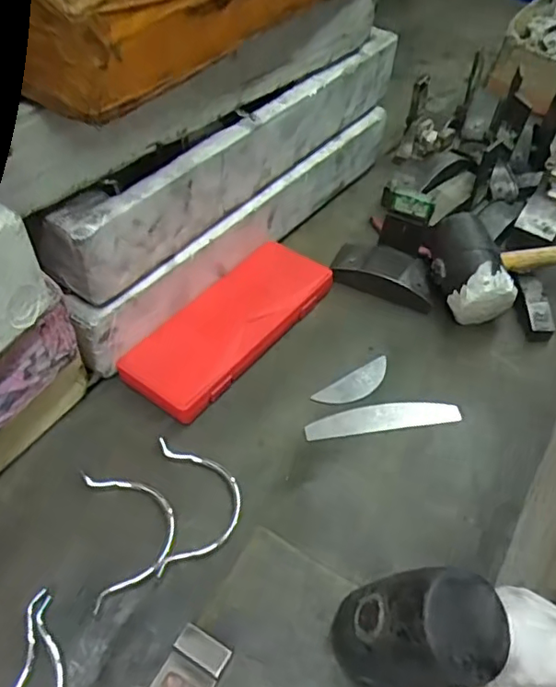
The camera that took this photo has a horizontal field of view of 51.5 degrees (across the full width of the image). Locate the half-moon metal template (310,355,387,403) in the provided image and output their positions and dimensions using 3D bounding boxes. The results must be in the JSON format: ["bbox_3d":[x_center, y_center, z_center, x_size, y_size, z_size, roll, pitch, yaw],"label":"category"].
[{"bbox_3d":[0.083,0.043,0.604,0.096,0.004,0.030,-28,58,-25],"label":"half-moon metal template"}]

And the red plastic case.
[{"bbox_3d":[-0.048,-0.023,0.622,0.094,0.033,0.249,32,55,21],"label":"red plastic case"}]

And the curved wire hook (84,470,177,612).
[{"bbox_3d":[-0.123,0.154,0.484,0.070,0.011,0.115,-11,52,-14],"label":"curved wire hook"}]

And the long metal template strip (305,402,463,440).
[{"bbox_3d":[0.105,0.075,0.578,0.156,0.008,0.029,-5,55,-9],"label":"long metal template strip"}]

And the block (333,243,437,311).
[{"bbox_3d":[0.130,-0.085,0.689,0.124,0.031,0.056,21,51,12],"label":"block"}]

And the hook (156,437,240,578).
[{"bbox_3d":[-0.068,0.136,0.502,0.069,0.007,0.120,-3,50,-7],"label":"hook"}]

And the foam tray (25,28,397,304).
[{"bbox_3d":[-0.018,-0.194,0.650,0.060,0.147,0.514,35,56,23],"label":"foam tray"}]

